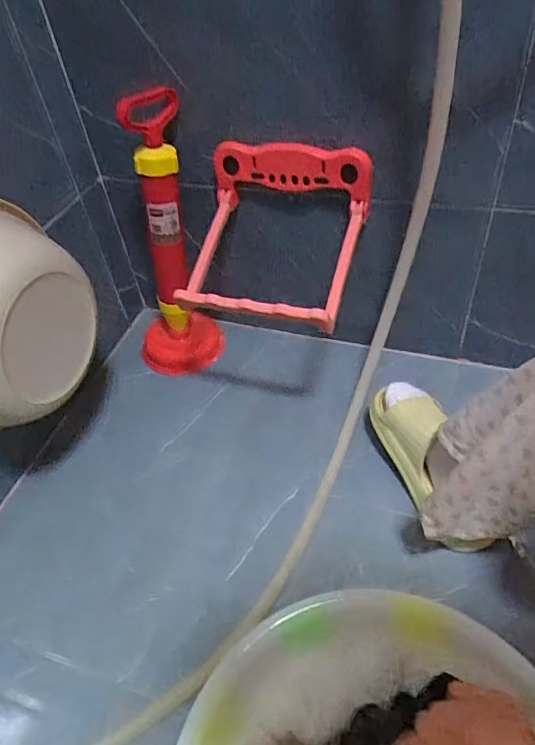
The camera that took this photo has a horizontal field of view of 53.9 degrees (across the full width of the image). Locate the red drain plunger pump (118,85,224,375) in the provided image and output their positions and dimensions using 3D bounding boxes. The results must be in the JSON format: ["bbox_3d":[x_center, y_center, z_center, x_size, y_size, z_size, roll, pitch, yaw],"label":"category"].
[{"bbox_3d":[-0.161,-0.181,0.806,0.149,0.418,0.117,-18,48,-10],"label":"red drain plunger pump"}]

